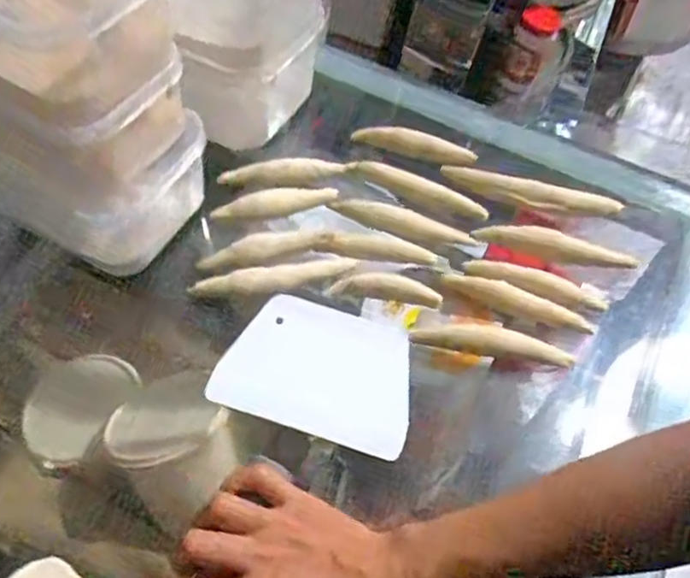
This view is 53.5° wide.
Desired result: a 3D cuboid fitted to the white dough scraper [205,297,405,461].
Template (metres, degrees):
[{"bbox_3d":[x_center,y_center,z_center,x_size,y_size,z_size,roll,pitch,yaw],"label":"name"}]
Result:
[{"bbox_3d":[-0.018,0.063,0.538,0.148,0.008,0.103,17,62,6],"label":"white dough scraper"}]

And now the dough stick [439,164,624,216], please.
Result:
[{"bbox_3d":[0.177,-0.091,0.641,0.169,0.022,0.027,9,57,3],"label":"dough stick"}]

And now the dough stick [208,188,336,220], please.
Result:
[{"bbox_3d":[-0.062,-0.077,0.610,0.110,0.020,0.018,-13,59,-12],"label":"dough stick"}]

